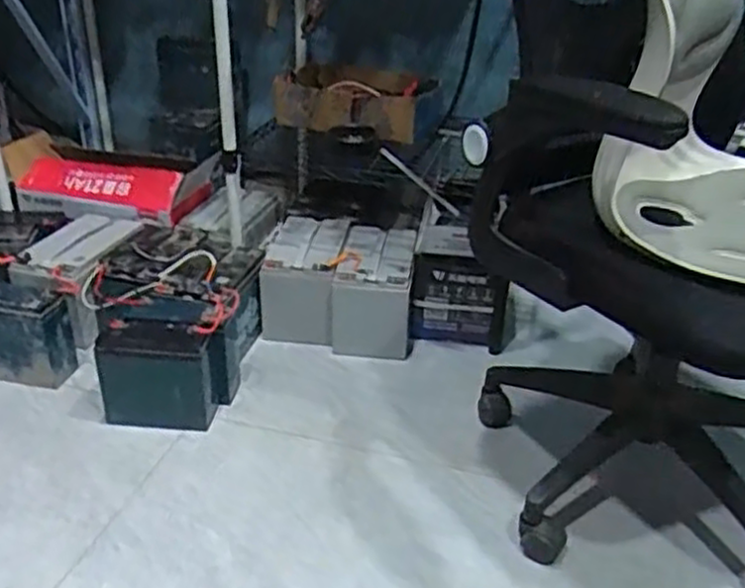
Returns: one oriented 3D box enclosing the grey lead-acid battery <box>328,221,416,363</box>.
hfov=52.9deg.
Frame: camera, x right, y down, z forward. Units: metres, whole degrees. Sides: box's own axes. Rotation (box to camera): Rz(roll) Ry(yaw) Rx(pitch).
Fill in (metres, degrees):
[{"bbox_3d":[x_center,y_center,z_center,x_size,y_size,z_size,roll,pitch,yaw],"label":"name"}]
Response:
[{"bbox_3d":[0.005,-0.006,1.564,0.159,0.173,0.263,4,28,4],"label":"grey lead-acid battery"}]

